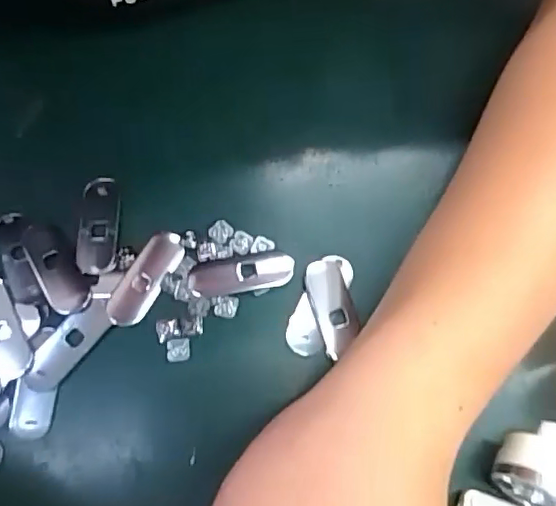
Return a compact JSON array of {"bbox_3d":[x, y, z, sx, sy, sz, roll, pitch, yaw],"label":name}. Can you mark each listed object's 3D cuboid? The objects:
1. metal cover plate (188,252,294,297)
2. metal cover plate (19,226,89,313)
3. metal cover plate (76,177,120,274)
[{"bbox_3d":[-0.018,0.010,0.278,0.050,0.004,0.018,-9,75,-3],"label":"metal cover plate"},{"bbox_3d":[-0.110,0.006,0.277,0.019,0.004,0.049,-33,78,-9],"label":"metal cover plate"},{"bbox_3d":[-0.090,-0.014,0.285,0.020,0.004,0.049,-1,75,-1],"label":"metal cover plate"}]

